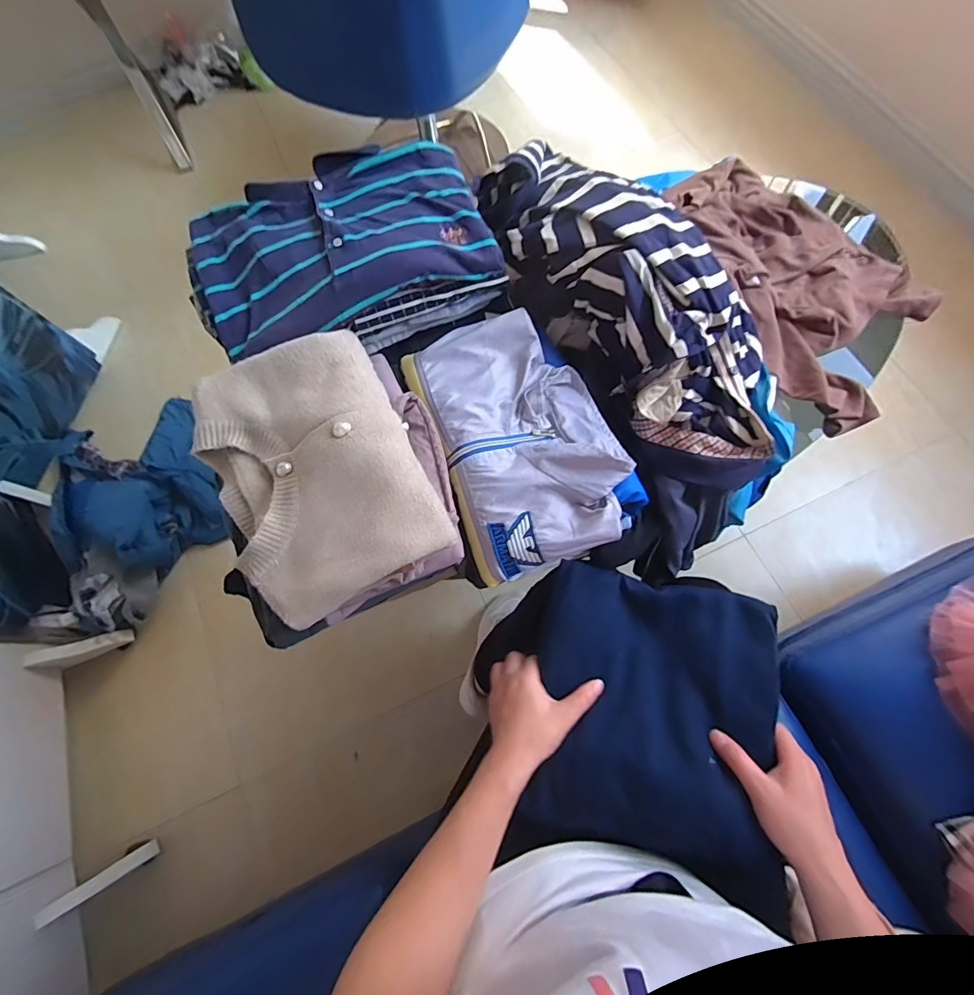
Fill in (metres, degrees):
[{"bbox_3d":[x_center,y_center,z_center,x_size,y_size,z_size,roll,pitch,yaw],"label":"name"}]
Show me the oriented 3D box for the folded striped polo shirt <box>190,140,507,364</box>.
[{"bbox_3d":[-0.179,-0.317,0.534,0.346,0.048,0.256,-20,72,-4],"label":"folded striped polo shirt"}]

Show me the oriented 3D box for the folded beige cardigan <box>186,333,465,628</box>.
[{"bbox_3d":[-0.168,-0.028,0.445,0.191,0.058,0.268,-28,73,-7],"label":"folded beige cardigan"}]

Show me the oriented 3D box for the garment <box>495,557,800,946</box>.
[{"bbox_3d":[0.167,0.216,0.455,0.230,0.072,0.269,10,72,6],"label":"garment"}]

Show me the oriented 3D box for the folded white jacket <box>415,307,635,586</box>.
[{"bbox_3d":[0.046,-0.073,0.525,0.201,0.051,0.302,-20,72,-4],"label":"folded white jacket"}]

